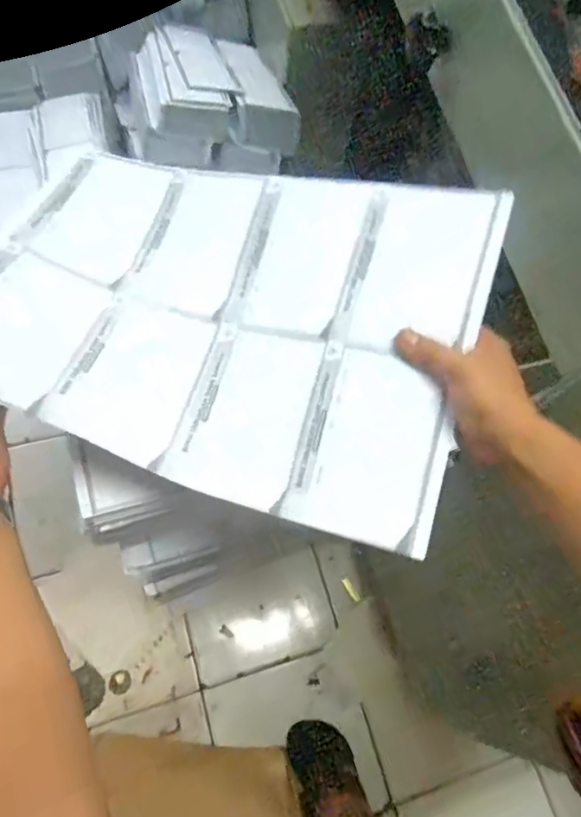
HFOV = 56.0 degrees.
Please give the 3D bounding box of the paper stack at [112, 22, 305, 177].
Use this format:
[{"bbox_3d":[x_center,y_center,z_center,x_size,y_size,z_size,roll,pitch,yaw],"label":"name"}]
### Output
[{"bbox_3d":[-0.163,-0.586,1.028,0.282,0.135,0.313,-18,61,-14],"label":"paper stack"}]

